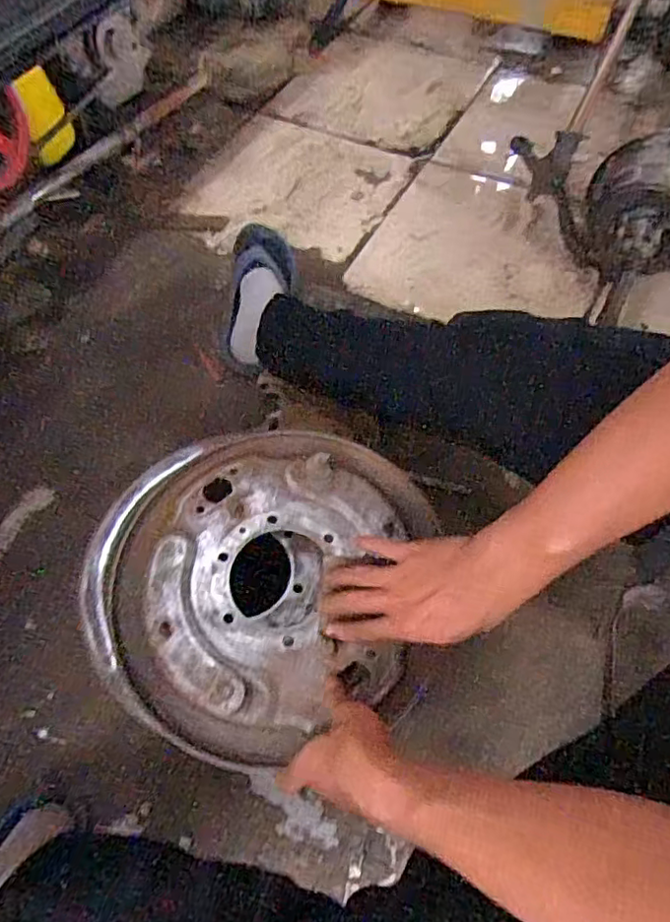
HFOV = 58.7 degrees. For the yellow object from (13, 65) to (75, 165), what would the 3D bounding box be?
[{"bbox_3d":[-0.479,-0.576,0.992,0.017,0.127,0.099,11,44,18],"label":"yellow object"}]

